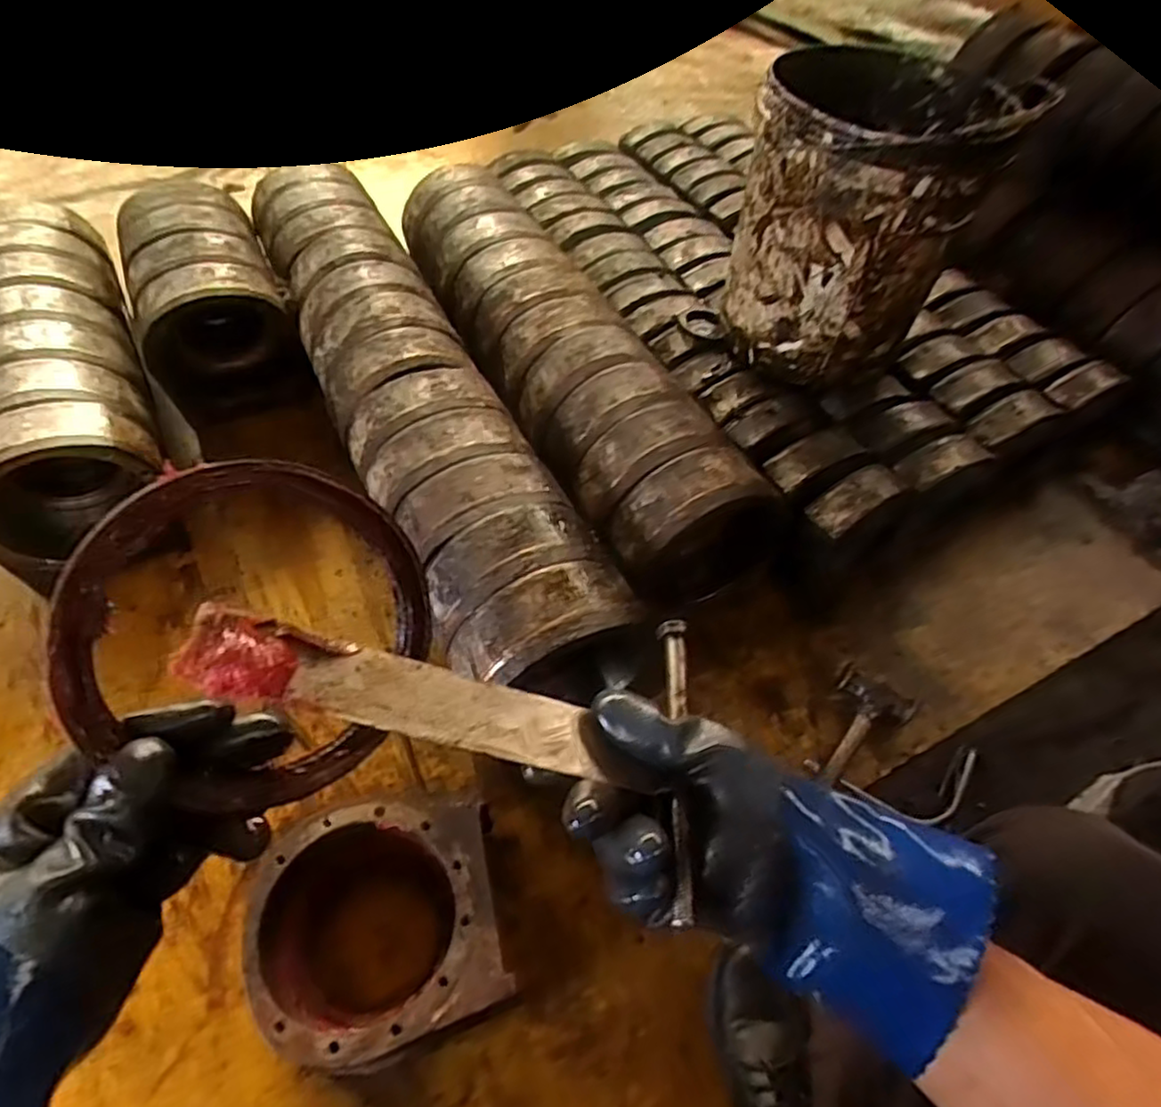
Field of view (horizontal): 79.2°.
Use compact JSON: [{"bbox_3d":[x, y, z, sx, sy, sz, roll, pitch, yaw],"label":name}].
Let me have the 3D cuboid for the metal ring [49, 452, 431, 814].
[{"bbox_3d":[-0.142,0.033,0.317,0.011,0.154,0.144,11,61,54],"label":"metal ring"}]

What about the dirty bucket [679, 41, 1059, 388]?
[{"bbox_3d":[0.339,-0.416,0.926,0.299,0.383,0.235,30,55,19],"label":"dirty bucket"}]

